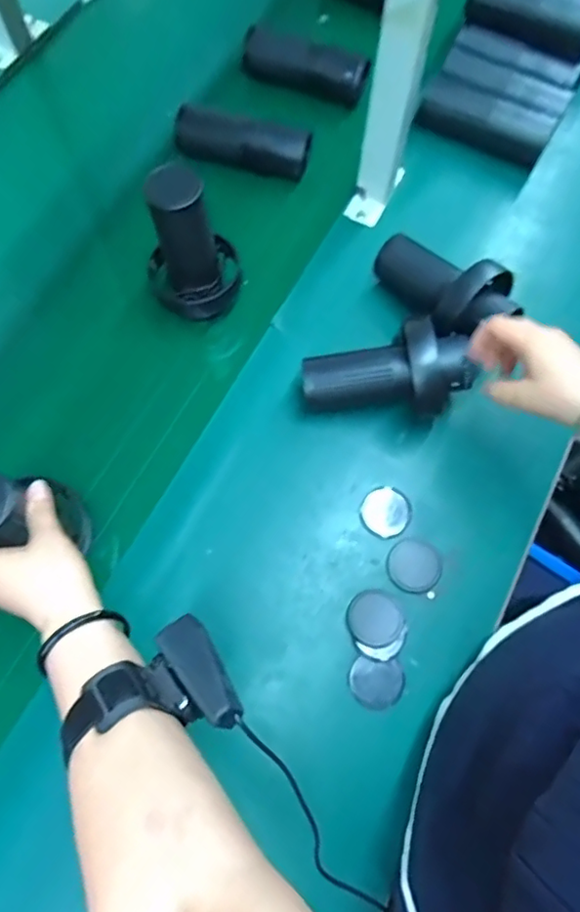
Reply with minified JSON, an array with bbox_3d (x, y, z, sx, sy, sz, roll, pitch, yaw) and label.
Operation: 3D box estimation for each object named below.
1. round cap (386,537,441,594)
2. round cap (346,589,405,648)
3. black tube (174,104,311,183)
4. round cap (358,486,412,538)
[{"bbox_3d":[0.120,0.106,0.557,0.050,0.006,0.051,0,70,-1],"label":"round cap"},{"bbox_3d":[0.079,0.152,0.538,0.048,0.004,0.050,0,70,-1],"label":"round cap"},{"bbox_3d":[-0.058,-0.387,0.705,0.161,0.056,0.043,12,70,4],"label":"black tube"},{"bbox_3d":[0.096,0.056,0.577,0.049,0.012,0.052,0,70,-1],"label":"round cap"}]

